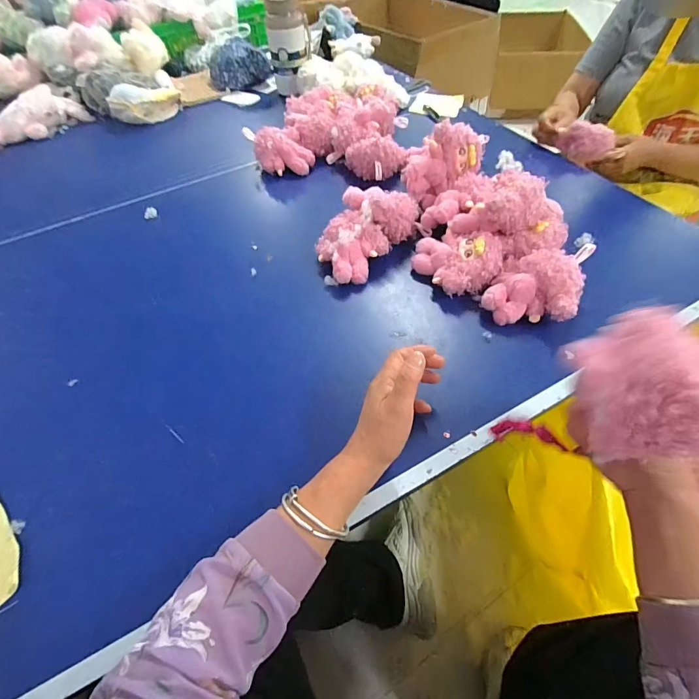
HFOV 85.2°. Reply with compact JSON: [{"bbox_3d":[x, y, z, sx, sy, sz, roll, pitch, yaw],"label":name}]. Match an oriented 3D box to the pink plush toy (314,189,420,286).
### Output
[{"bbox_3d":[0.019,-0.192,0.601,0.102,0.075,0.165,35,63,26],"label":"pink plush toy"}]

